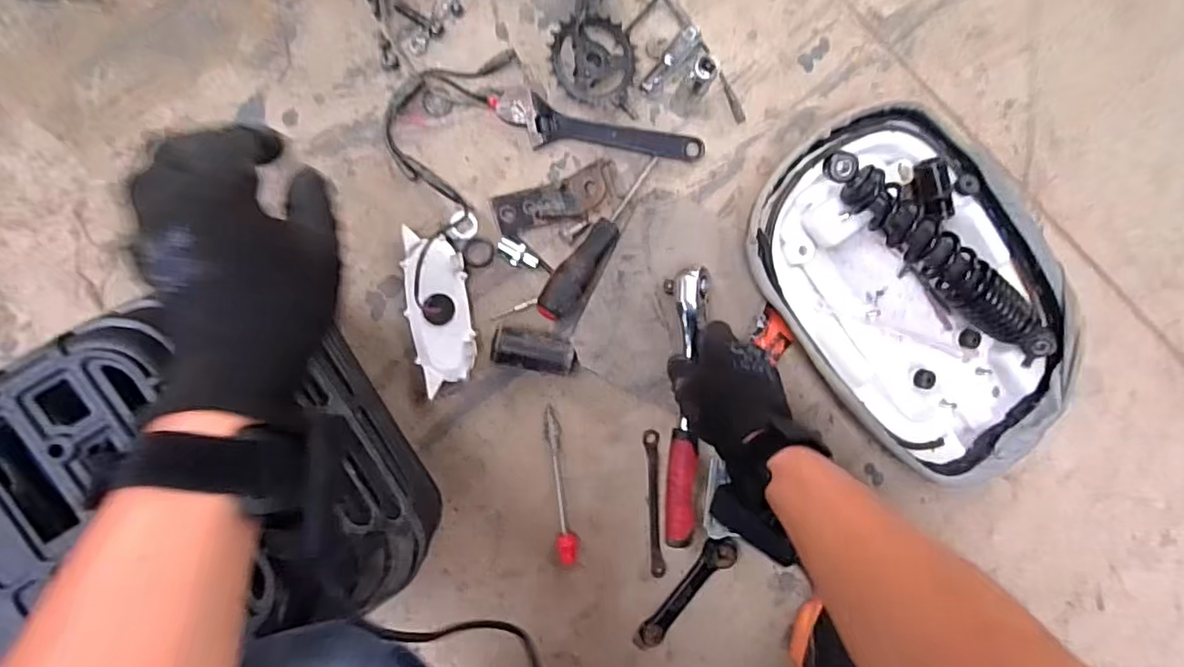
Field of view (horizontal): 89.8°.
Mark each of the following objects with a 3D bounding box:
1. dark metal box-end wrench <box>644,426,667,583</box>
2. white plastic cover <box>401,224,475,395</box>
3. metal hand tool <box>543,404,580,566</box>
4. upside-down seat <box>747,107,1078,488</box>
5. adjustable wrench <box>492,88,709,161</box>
[{"bbox_3d":[0.061,0.164,0.574,0.015,0.008,0.139,-4,89,-8],"label":"dark metal box-end wrench"},{"bbox_3d":[-0.139,-0.021,0.540,0.054,0.022,0.137,-8,90,-8],"label":"white plastic cover"},{"bbox_3d":[-0.031,0.143,0.560,0.020,0.016,0.144,-9,90,-8],"label":"metal hand tool"},{"bbox_3d":[0.321,-0.042,0.581,0.276,0.064,0.360,-42,94,-7],"label":"upside-down seat"},{"bbox_3d":[0.009,-0.187,0.567,0.195,0.018,0.044,13,87,-7],"label":"adjustable wrench"}]

